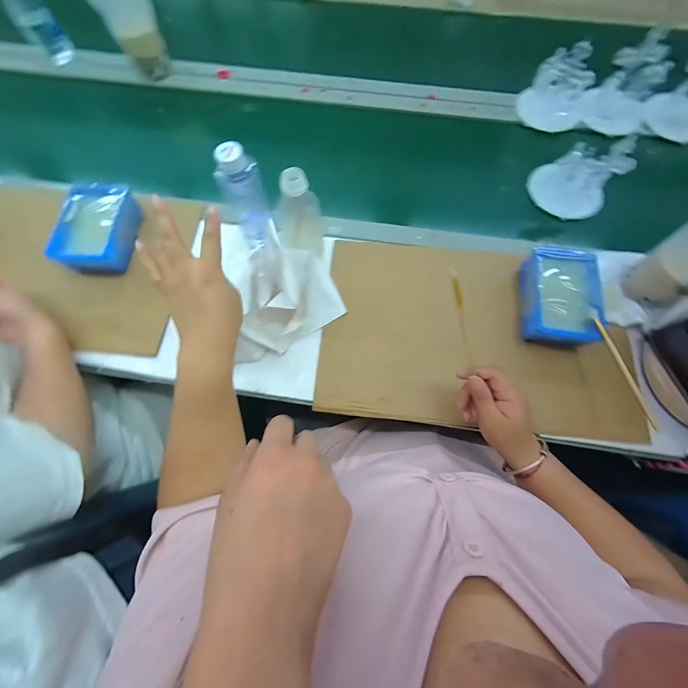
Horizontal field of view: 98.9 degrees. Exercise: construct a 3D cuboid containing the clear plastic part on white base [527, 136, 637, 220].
[{"bbox_3d":[0.400,-0.283,0.492,0.132,0.106,0.062,30,73,10],"label":"clear plastic part on white base"}]

